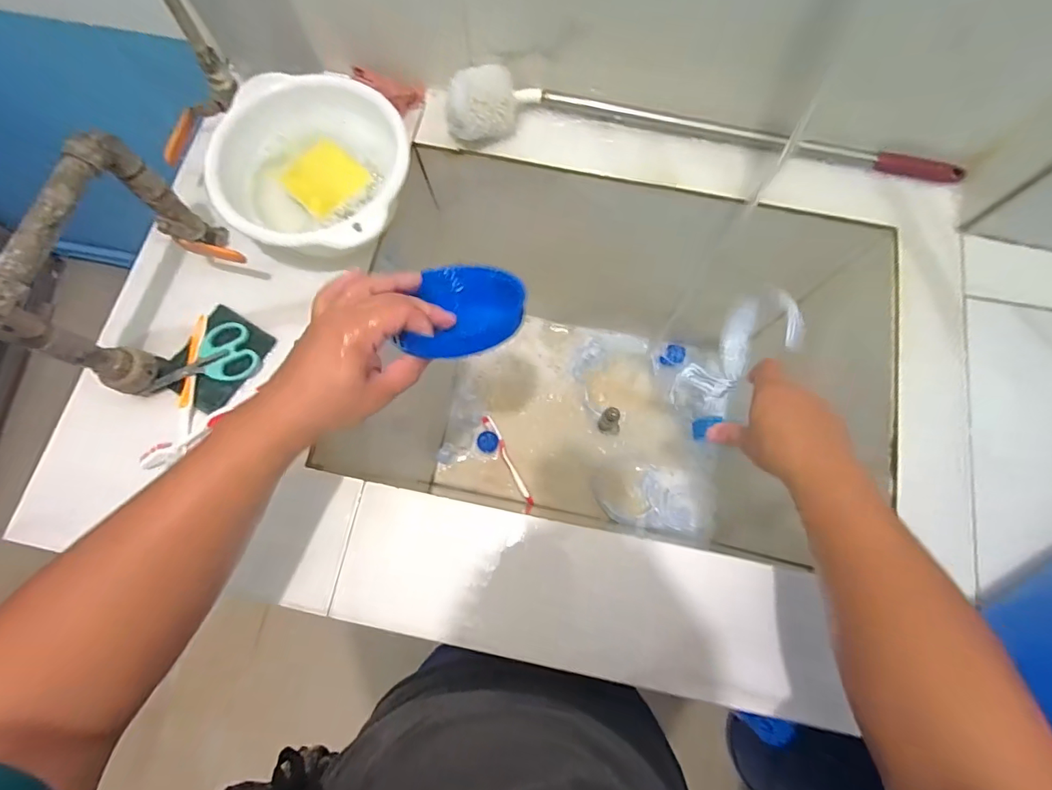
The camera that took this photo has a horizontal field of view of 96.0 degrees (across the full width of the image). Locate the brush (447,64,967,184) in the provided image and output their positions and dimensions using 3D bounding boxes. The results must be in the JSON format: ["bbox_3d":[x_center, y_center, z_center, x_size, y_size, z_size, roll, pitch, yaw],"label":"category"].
[{"bbox_3d":[0.202,-0.319,0.550,0.615,0.065,0.087,5,75,2],"label":"brush"}]

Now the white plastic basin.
[{"bbox_3d":[-0.227,-0.237,0.516,0.207,0.070,0.193,11,75,3],"label":"white plastic basin"}]

